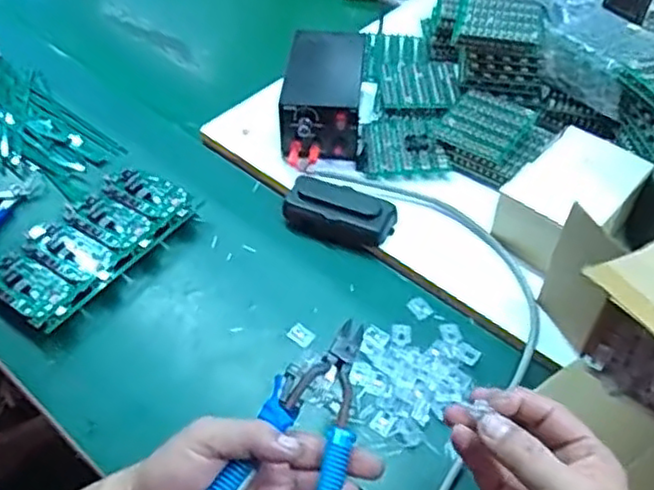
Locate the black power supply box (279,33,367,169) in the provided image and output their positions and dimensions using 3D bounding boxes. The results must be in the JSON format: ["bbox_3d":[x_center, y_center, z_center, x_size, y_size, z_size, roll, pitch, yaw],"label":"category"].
[{"bbox_3d":[-0.003,-0.159,0.700,0.081,0.070,0.148,2,51,6],"label":"black power supply box"}]

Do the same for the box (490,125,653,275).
[{"bbox_3d":[0.224,-0.038,0.603,0.128,0.066,0.092,-37,57,-24],"label":"box"}]

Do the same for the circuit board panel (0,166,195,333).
[{"bbox_3d":[-0.223,-0.003,0.630,0.103,0.024,0.189,29,58,26],"label":"circuit board panel"}]

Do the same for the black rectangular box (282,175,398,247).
[{"bbox_3d":[0.010,-0.029,0.638,0.100,0.030,0.056,22,55,22],"label":"black rectangular box"}]

